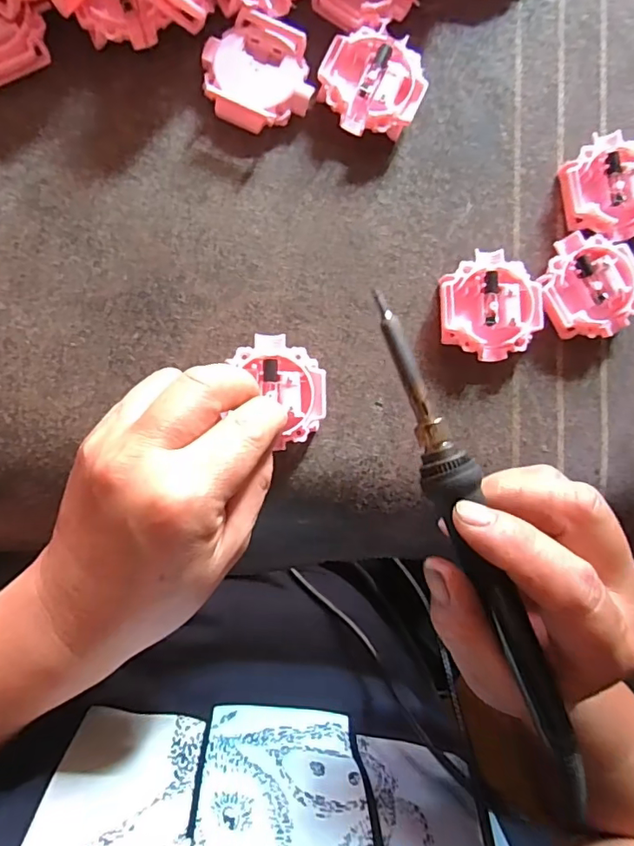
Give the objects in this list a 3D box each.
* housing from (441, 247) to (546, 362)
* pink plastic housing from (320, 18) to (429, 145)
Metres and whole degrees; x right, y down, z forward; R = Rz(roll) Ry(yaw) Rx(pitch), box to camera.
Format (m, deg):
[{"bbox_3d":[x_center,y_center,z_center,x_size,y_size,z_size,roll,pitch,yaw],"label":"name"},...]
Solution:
[{"bbox_3d":[0.090,-0.061,0.272,0.052,0.015,0.054,-5,88,-5],"label":"housing"},{"bbox_3d":[0.028,-0.174,0.270,0.052,0.014,0.053,24,86,-4],"label":"pink plastic housing"}]

